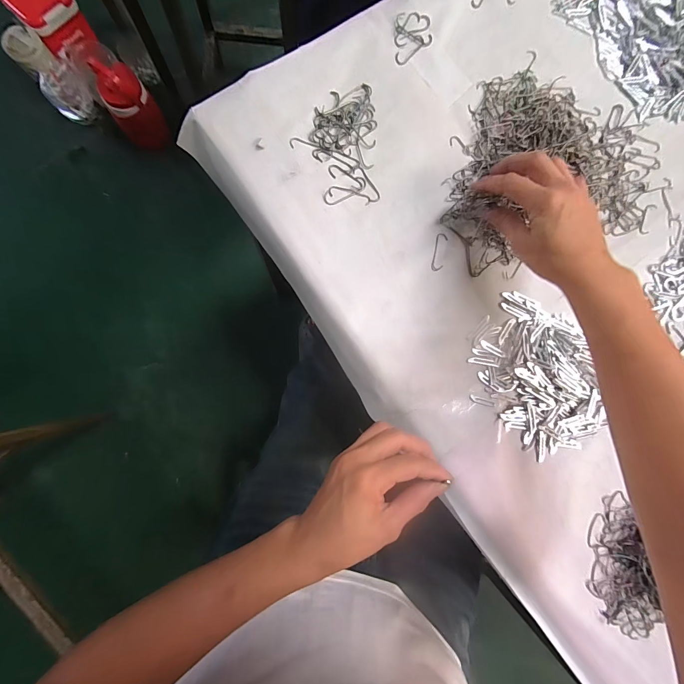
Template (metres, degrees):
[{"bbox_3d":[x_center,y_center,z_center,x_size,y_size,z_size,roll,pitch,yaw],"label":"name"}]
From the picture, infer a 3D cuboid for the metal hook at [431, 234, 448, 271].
[{"bbox_3d":[0.107,-0.098,0.372,0.013,0.004,0.042,12,85,-5],"label":"metal hook"}]

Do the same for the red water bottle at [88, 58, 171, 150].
[{"bbox_3d":[-0.615,-0.683,0.998,0.122,0.235,0.100,-35,90,-7],"label":"red water bottle"}]

